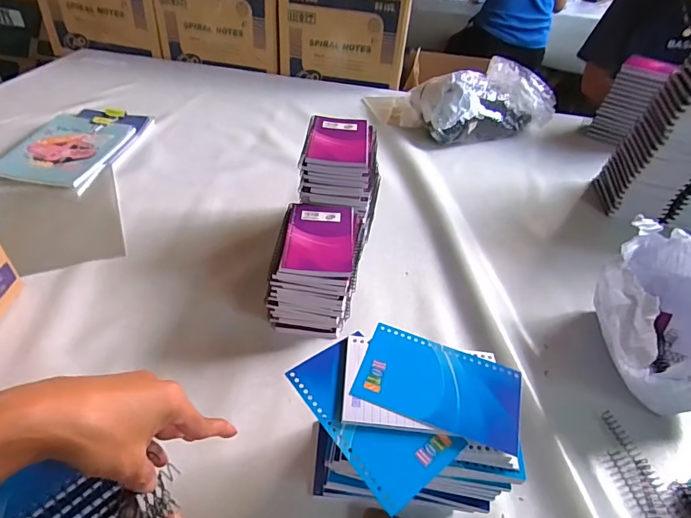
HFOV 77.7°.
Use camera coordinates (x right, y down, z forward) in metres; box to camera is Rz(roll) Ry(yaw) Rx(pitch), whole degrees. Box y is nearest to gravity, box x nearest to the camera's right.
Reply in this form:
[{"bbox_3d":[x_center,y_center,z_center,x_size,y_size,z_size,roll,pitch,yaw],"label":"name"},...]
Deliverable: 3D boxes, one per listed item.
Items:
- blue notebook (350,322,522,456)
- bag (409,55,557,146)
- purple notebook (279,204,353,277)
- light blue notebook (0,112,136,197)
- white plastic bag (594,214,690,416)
[{"bbox_3d":[0.078,0.102,0.353,0.128,0.006,0.077,16,43,12],"label":"blue notebook"},{"bbox_3d":[0.326,-0.384,1.025,0.320,0.135,0.173,-12,44,-18],"label":"bag"},{"bbox_3d":[-0.031,-0.028,0.524,0.081,0.007,0.128,5,41,-2],"label":"purple notebook"},{"bbox_3d":[-0.511,-0.206,0.793,0.165,0.010,0.225,9,44,-3],"label":"light blue notebook"},{"bbox_3d":[0.381,0.065,0.518,0.134,0.144,0.214,11,42,7],"label":"white plastic bag"}]

